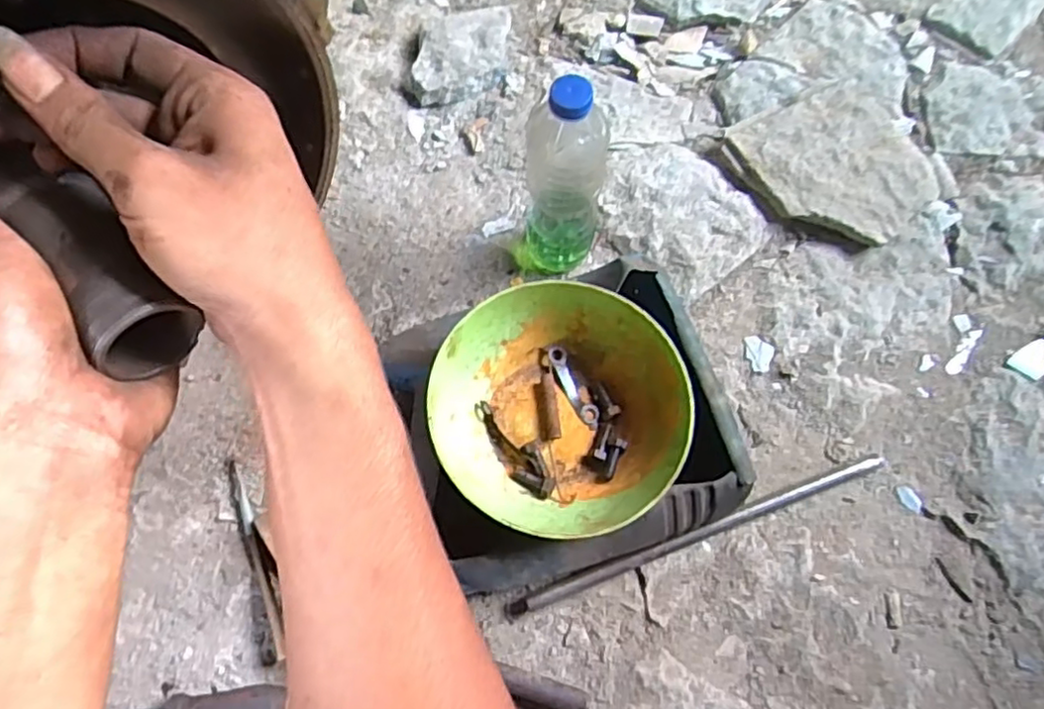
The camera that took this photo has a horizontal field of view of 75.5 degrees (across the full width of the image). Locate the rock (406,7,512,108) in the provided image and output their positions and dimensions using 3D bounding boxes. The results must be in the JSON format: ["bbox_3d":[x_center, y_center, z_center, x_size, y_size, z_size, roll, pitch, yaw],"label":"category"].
[{"bbox_3d":[-0.067,-0.331,0.748,0.101,0.043,0.124,4,71,2],"label":"rock"}]

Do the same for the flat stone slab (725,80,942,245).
[{"bbox_3d":[0.336,-0.204,0.689,0.198,0.026,0.175,-33,74,-11],"label":"flat stone slab"}]

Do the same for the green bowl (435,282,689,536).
[{"bbox_3d":[0.030,0.045,0.536,0.187,0.073,0.191,0,68,1],"label":"green bowl"}]

